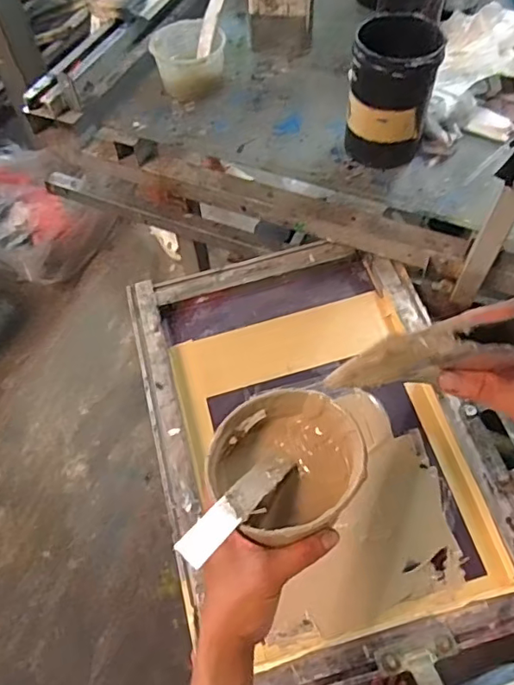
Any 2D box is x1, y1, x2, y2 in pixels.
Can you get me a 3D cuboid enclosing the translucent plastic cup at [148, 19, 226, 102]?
[{"bbox_3d":[-0.108,-0.451,0.855,0.112,0.067,0.123,-1,58,1],"label":"translucent plastic cup"}]

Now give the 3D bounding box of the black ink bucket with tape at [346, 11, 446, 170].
[{"bbox_3d":[0.179,-0.335,0.710,0.104,0.165,0.126,16,60,12],"label":"black ink bucket with tape"}]

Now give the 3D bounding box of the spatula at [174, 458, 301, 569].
[{"bbox_3d":[-0.009,0.114,0.388,0.022,0.013,0.124,34,39,21],"label":"spatula"}]

